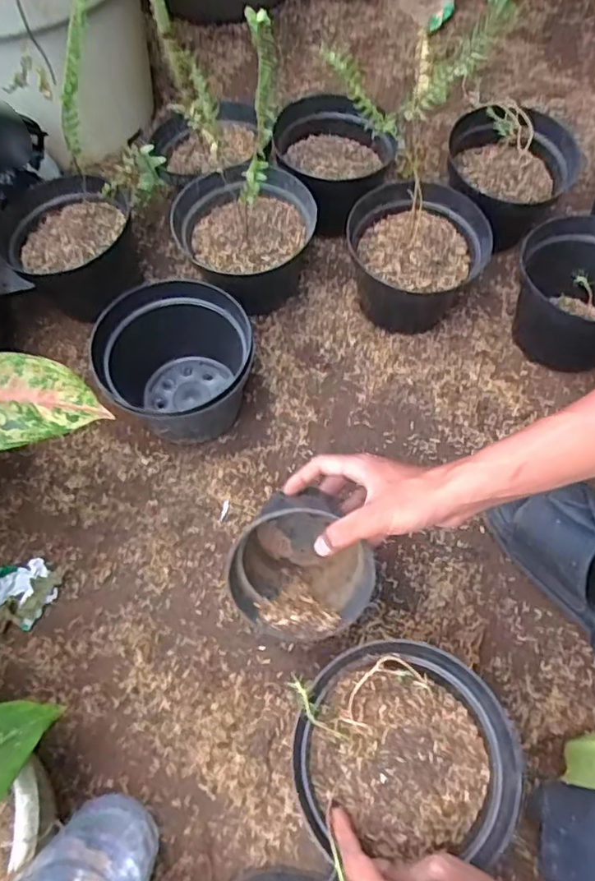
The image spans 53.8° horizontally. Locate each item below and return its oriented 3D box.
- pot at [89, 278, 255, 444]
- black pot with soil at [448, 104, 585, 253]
[{"bbox_3d":[-0.144,-0.094,0.712,0.181,0.142,0.158,2,70,-9],"label":"pot"},{"bbox_3d":[0.292,-0.355,0.822,0.166,0.126,0.167,-1,63,2],"label":"black pot with soil"}]

